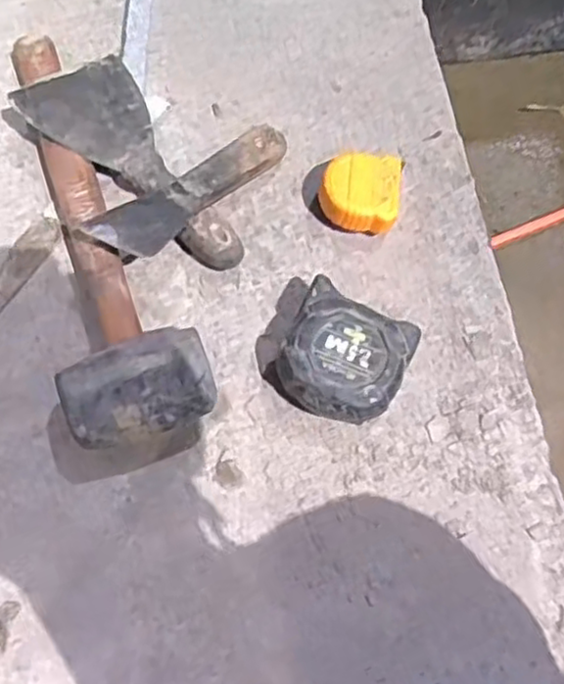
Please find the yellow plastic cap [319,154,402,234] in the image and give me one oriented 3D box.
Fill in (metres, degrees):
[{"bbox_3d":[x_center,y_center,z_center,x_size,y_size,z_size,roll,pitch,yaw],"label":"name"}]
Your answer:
[{"bbox_3d":[0.058,-0.111,0.531,0.056,0.033,0.060,12,72,2],"label":"yellow plastic cap"}]

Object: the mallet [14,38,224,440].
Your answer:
[{"bbox_3d":[-0.139,-0.091,0.507,0.096,0.066,0.349,-18,74,-8],"label":"mallet"}]

